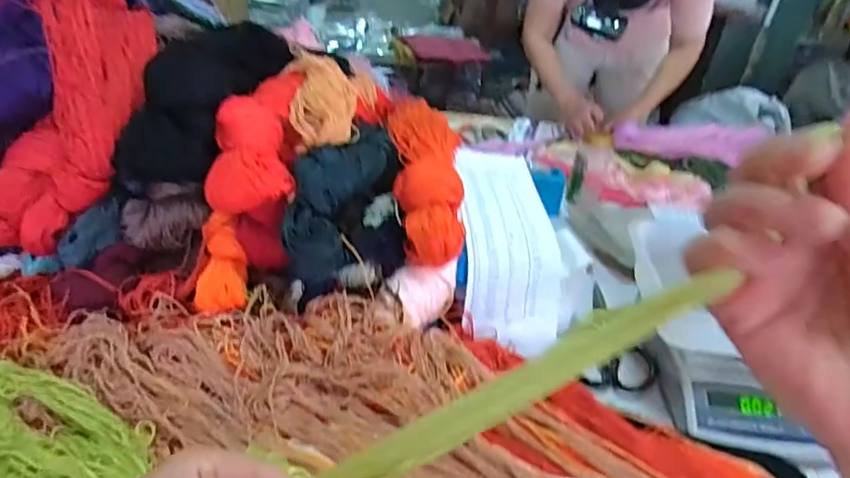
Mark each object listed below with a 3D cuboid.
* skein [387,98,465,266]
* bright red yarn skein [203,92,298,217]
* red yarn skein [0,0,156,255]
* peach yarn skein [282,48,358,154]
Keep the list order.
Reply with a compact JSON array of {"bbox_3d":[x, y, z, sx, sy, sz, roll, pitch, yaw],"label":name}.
[{"bbox_3d":[0.001,-0.084,0.690,0.093,0.072,0.291,4,35,-5],"label":"skein"},{"bbox_3d":[-0.183,-0.080,0.584,0.075,0.060,0.122,6,59,-36],"label":"bright red yarn skein"},{"bbox_3d":[-0.363,-0.146,0.589,0.131,0.057,0.324,7,71,0],"label":"red yarn skein"},{"bbox_3d":[-0.121,-0.158,0.664,0.081,0.048,0.144,2,54,-7],"label":"peach yarn skein"}]

